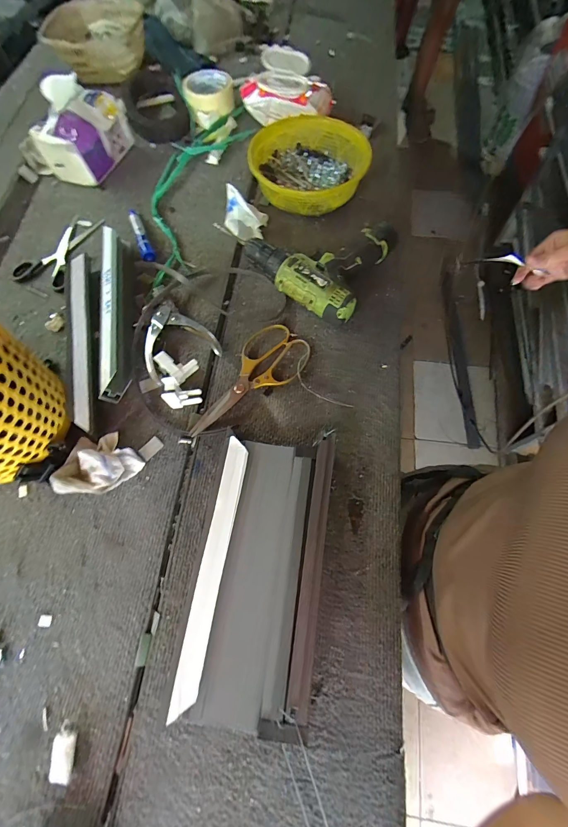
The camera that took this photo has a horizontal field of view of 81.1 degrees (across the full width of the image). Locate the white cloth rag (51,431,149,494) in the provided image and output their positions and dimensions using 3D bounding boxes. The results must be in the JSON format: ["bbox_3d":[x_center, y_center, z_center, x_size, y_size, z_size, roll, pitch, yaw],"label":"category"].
[{"bbox_3d":[-0.220,0.058,0.392,0.089,0.046,0.067,-4,68,0],"label":"white cloth rag"}]

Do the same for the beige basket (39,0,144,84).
[{"bbox_3d":[-0.402,-0.810,0.730,0.187,0.069,0.155,14,70,7],"label":"beige basket"}]

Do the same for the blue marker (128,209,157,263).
[{"bbox_3d":[-0.236,-0.295,0.546,0.022,0.017,0.126,-24,70,-7],"label":"blue marker"}]

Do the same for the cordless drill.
[{"bbox_3d":[0.032,-0.258,0.510,0.249,0.050,0.190,32,73,13],"label":"cordless drill"}]

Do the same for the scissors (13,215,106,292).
[{"bbox_3d":[-0.355,-0.267,0.537,0.114,0.024,0.152,16,70,11],"label":"scissors"}]

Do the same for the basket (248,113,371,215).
[{"bbox_3d":[0.040,-0.417,0.557,0.183,0.060,0.186,-1,68,2],"label":"basket"}]

